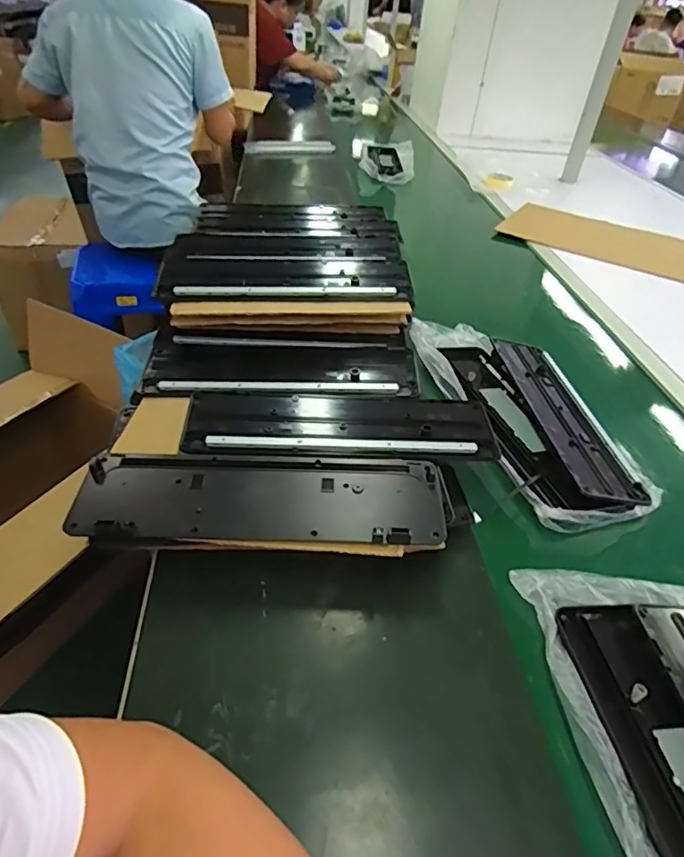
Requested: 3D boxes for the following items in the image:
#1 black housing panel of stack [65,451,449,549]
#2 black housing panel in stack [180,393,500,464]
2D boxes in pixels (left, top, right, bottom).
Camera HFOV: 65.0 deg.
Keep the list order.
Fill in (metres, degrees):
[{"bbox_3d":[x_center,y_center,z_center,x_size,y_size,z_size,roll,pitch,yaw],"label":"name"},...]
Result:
[{"bbox_3d":[-0.079,0.070,0.533,0.356,0.031,0.099,4,38,-3],"label":"black housing panel of stack"},{"bbox_3d":[0.002,-0.005,0.626,0.349,0.015,0.114,1,38,-6],"label":"black housing panel in stack"}]

